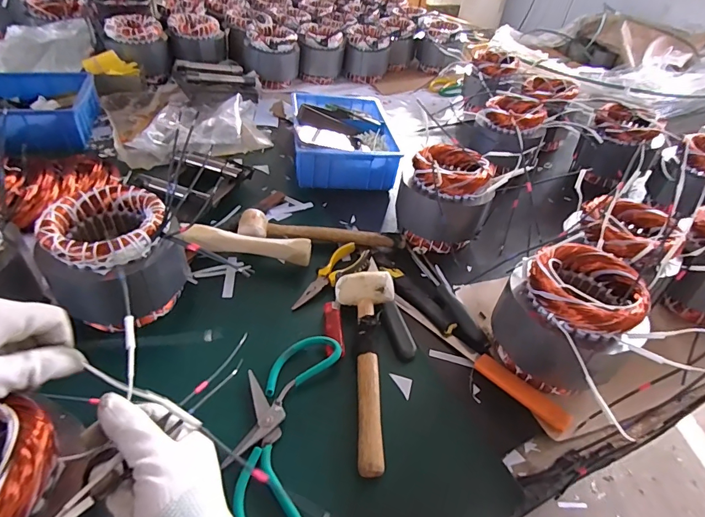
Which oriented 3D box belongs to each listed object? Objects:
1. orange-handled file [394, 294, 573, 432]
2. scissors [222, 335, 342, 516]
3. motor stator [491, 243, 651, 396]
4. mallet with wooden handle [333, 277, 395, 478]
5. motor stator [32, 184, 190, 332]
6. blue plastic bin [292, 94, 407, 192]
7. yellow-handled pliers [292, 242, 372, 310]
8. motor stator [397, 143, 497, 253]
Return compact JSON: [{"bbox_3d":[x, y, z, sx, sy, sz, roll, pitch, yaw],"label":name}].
[{"bbox_3d":[0.154,0.123,0.536,0.032,0.027,0.256,-29,53,-33],"label":"orange-handled file"},{"bbox_3d":[-0.076,0.172,0.432,0.094,0.020,0.226,10,42,3],"label":"scissors"},{"bbox_3d":[0.264,0.073,0.500,0.132,0.135,0.130,4,42,-3],"label":"motor stator"},{"bbox_3d":[0.010,0.114,0.482,0.077,0.038,0.251,6,42,-1],"label":"mallet with wooden handle"},{"bbox_3d":[-0.283,0.000,0.511,0.130,0.126,0.122,12,42,6],"label":"motor stator"},{"bbox_3d":[-0.023,-0.267,0.897,0.194,0.082,0.300,0,42,-7],"label":"blue plastic bin"},{"bbox_3d":[-0.028,0.026,0.603,0.049,0.017,0.150,29,46,22],"label":"yellow-handled pliers"},{"bbox_3d":[0.150,-0.105,0.702,0.125,0.135,0.120,4,42,-3],"label":"motor stator"}]

